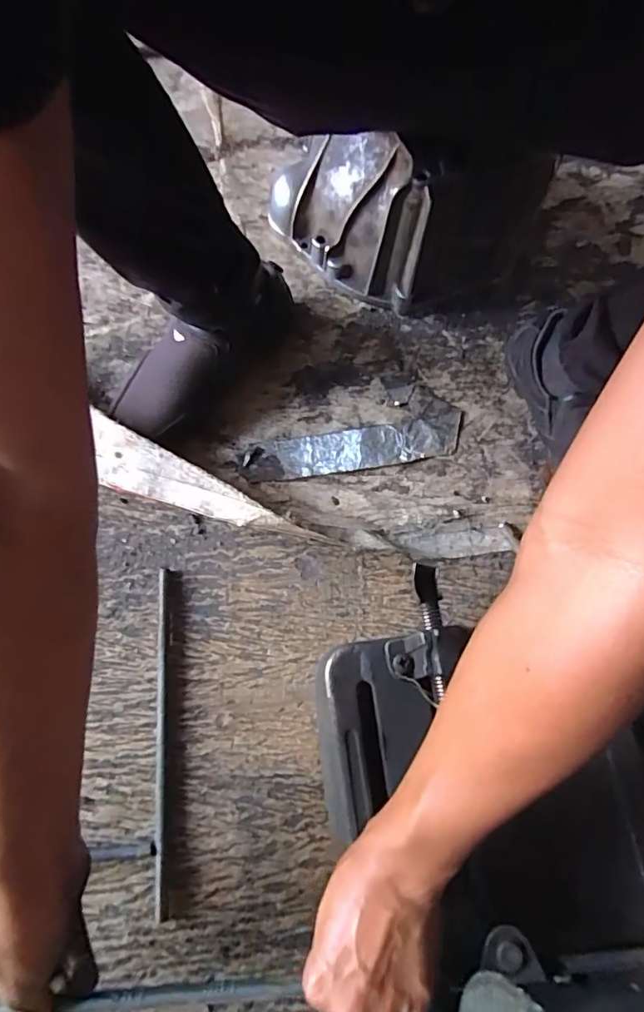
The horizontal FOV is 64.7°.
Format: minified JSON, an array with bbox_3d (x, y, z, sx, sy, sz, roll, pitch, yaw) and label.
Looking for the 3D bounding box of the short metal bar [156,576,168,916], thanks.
[{"bbox_3d":[-0.147,0.203,0.469,0.010,0.010,0.290,-5,70,-4],"label":"short metal bar"}]

